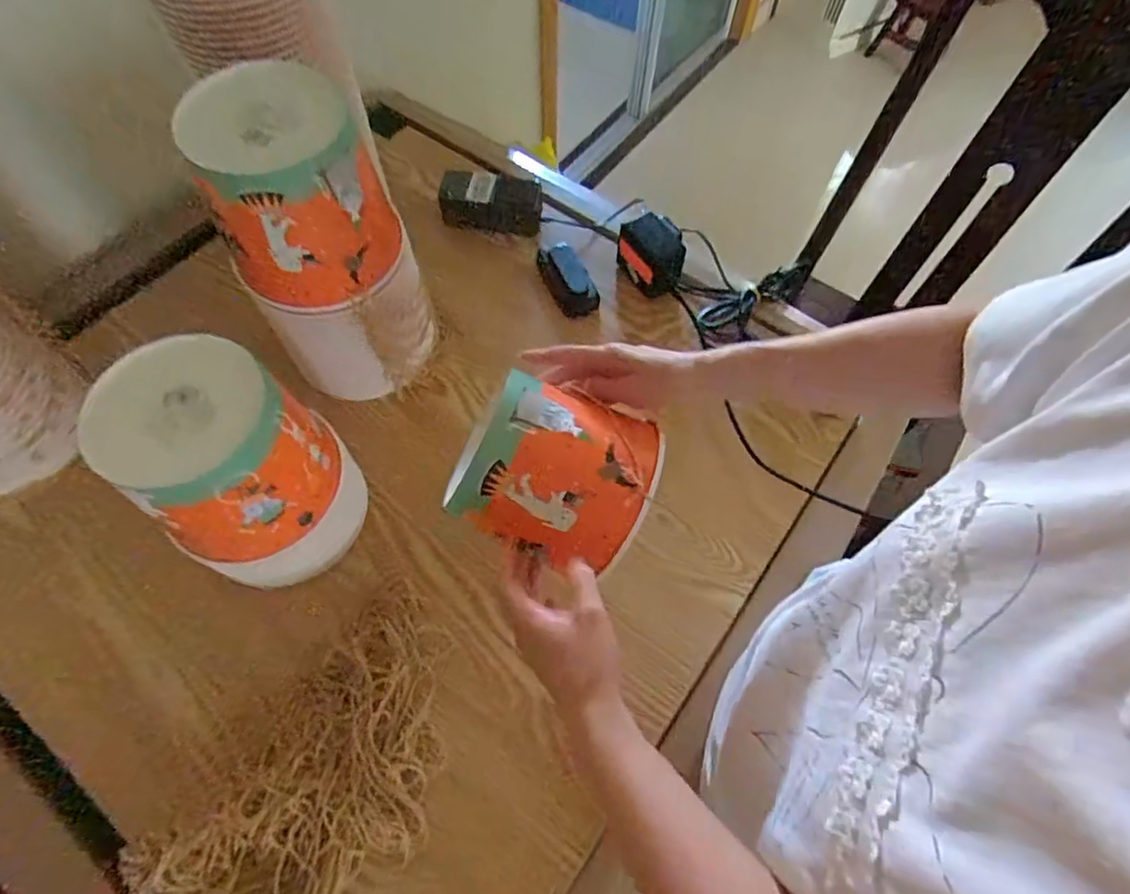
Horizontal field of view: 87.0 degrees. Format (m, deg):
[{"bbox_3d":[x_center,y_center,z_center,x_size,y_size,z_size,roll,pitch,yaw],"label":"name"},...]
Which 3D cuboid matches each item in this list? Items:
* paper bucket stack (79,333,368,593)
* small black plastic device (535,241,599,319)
[{"bbox_3d":[-0.277,0.021,0.529,0.144,0.211,0.140,-35,70,-18],"label":"paper bucket stack"},{"bbox_3d":[0.002,-0.216,0.772,0.061,0.021,0.105,-22,67,-13],"label":"small black plastic device"}]

